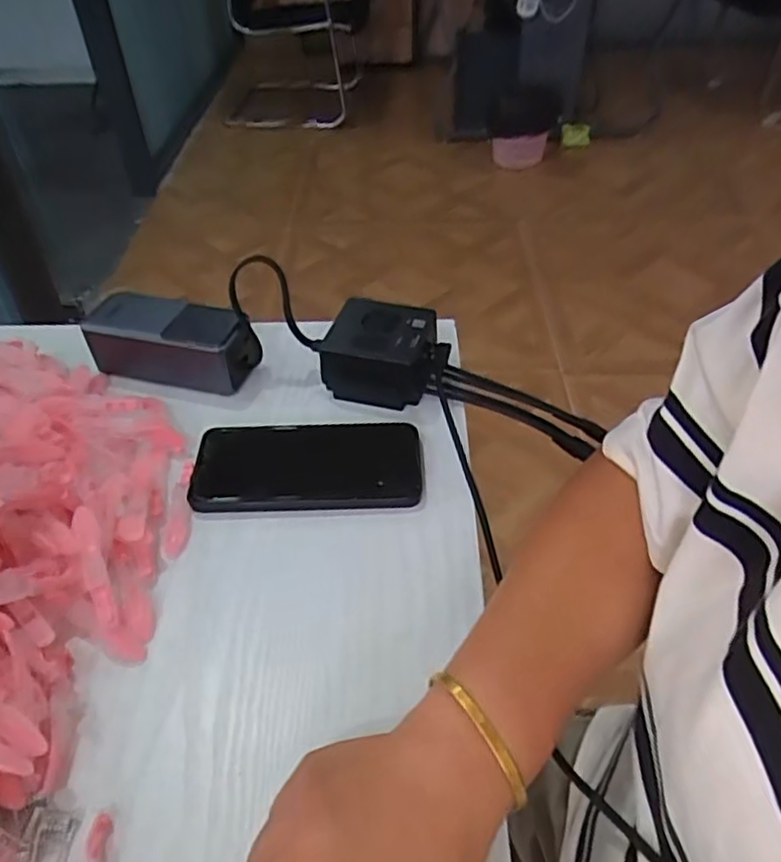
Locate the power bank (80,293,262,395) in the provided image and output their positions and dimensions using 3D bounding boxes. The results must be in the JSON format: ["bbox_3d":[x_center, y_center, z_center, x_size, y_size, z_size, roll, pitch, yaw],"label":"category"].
[{"bbox_3d":[-0.179,-0.072,0.542,0.133,0.053,0.051,11,45,13],"label":"power bank"}]

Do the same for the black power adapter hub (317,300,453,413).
[{"bbox_3d":[-0.006,-0.065,0.530,0.091,0.042,0.074,11,45,13],"label":"black power adapter hub"}]

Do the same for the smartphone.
[{"bbox_3d":[-0.059,0.023,0.478,0.157,0.016,0.080,-2,43,-1],"label":"smartphone"}]

